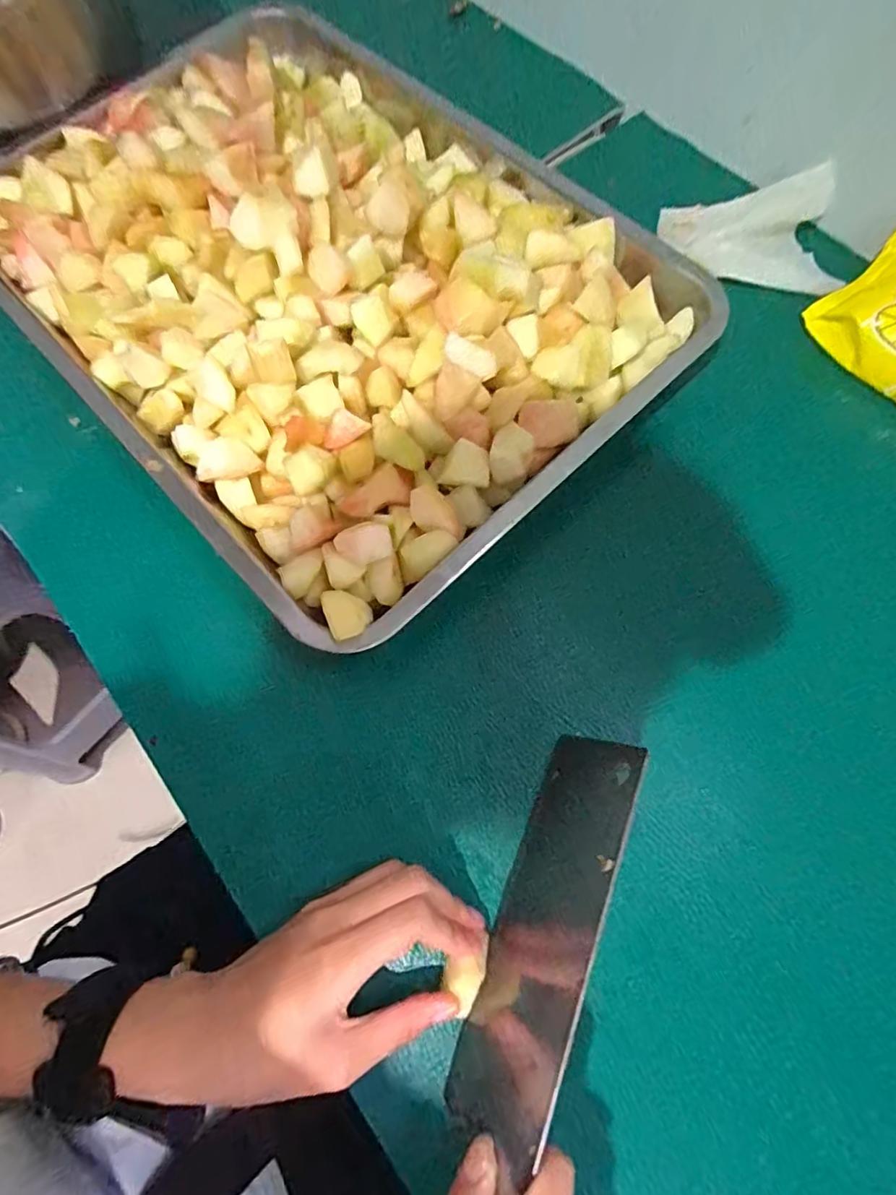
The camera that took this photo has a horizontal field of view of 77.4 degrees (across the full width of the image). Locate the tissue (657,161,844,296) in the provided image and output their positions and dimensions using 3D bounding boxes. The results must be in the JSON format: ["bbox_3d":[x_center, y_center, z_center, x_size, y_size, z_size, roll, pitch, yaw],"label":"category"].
[{"bbox_3d":[0.217,-0.261,0.400,0.109,0.035,0.085,1,72,3],"label":"tissue"}]

